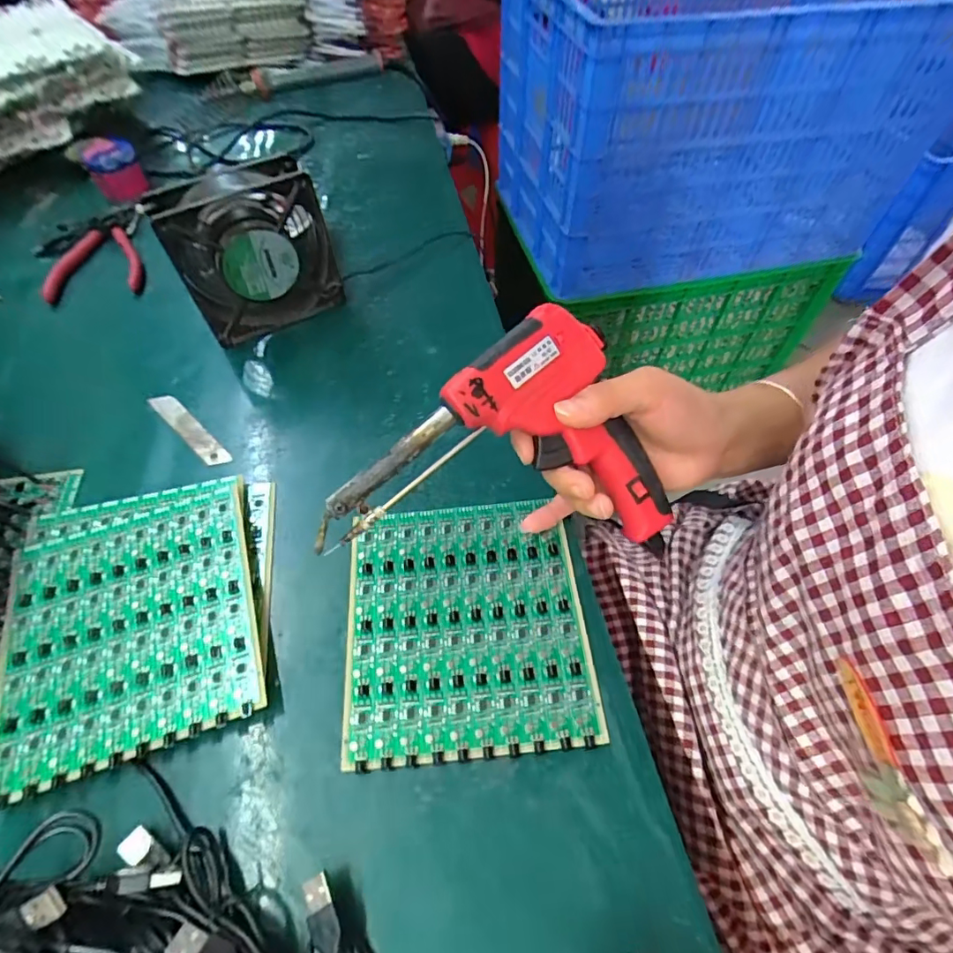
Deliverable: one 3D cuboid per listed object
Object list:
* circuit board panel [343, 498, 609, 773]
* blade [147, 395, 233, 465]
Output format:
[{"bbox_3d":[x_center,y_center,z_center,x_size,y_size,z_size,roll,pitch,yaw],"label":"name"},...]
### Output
[{"bbox_3d":[-0.007,0.086,0.319,0.140,0.006,0.152,-4,56,-3],"label":"circuit board panel"},{"bbox_3d":[-0.226,-0.038,0.408,0.098,0.004,0.017,38,71,22],"label":"blade"}]

